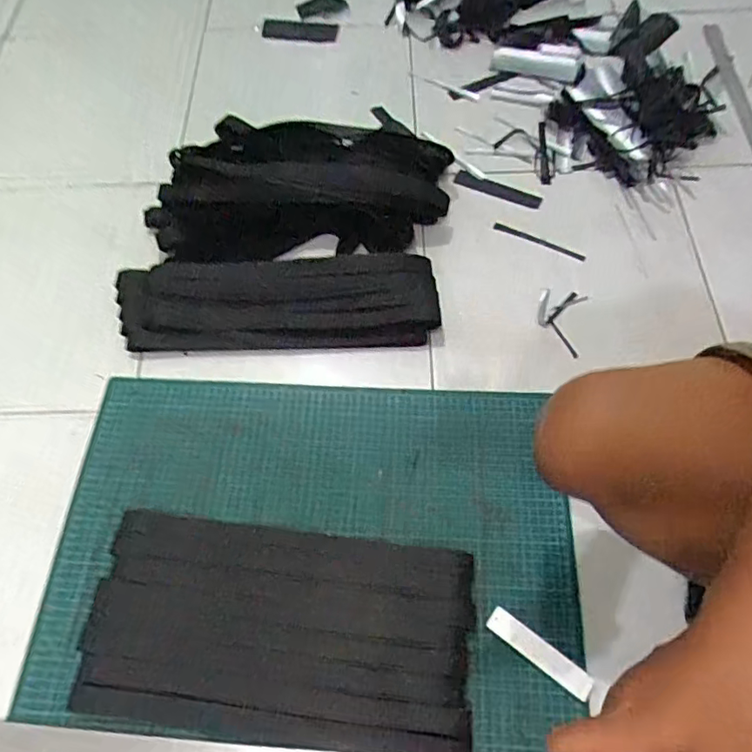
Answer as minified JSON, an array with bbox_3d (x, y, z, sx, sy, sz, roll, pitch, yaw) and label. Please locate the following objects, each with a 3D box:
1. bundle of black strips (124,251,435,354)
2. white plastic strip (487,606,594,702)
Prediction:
[{"bbox_3d":[-0.143,-0.107,0.747,0.452,0.059,0.136,1,65,2],"label":"bundle of black strips"},{"bbox_3d":[0.172,0.291,0.574,0.116,0.006,0.025,35,71,17],"label":"white plastic strip"}]

